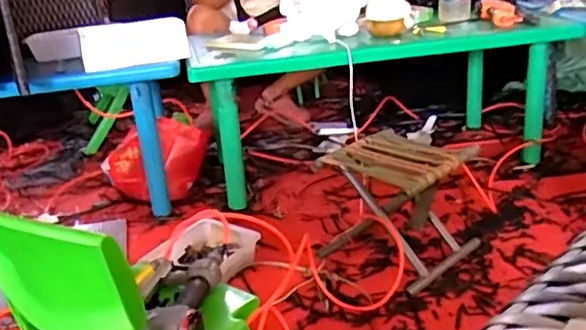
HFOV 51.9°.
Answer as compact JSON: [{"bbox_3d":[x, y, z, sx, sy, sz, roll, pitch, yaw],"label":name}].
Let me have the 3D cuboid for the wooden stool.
[{"bbox_3d":[0.258,0.095,1.557,0.304,0.287,0.339,-23,28,-38],"label":"wooden stool"}]

